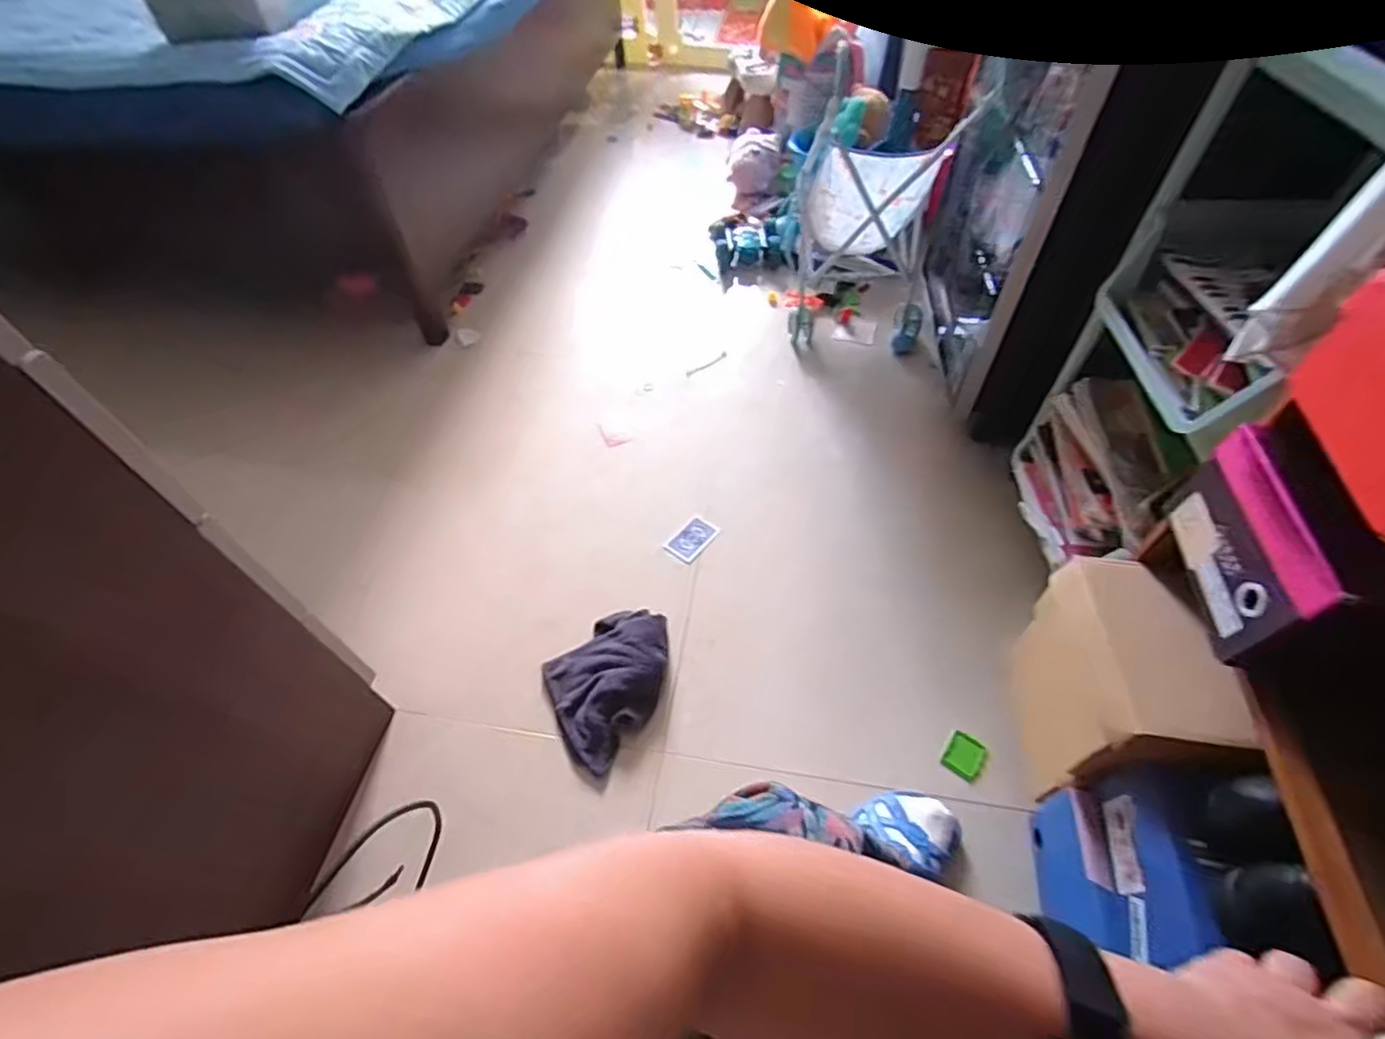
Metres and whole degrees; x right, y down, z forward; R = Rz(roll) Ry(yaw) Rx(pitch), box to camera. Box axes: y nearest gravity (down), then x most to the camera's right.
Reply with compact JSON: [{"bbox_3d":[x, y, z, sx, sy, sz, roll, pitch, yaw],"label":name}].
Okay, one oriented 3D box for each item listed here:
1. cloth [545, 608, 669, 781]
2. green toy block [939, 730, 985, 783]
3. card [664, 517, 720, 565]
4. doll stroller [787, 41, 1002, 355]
[{"bbox_3d":[-0.108,0.222,0.894,0.209,0.044,0.167,-36,59,-22],"label":"cloth"},{"bbox_3d":[0.367,0.319,0.841,0.044,0.008,0.055,28,59,23],"label":"green toy block"},{"bbox_3d":[-0.001,0.033,1.069,0.061,0.008,0.088,31,60,24],"label":"card"},{"bbox_3d":[0.368,-0.626,1.235,0.305,0.485,0.282,12,54,13],"label":"doll stroller"}]

